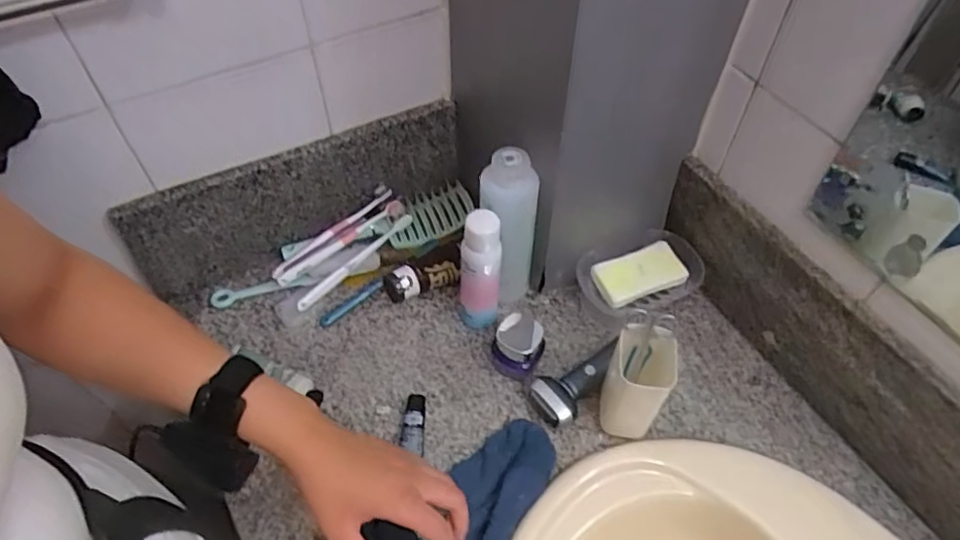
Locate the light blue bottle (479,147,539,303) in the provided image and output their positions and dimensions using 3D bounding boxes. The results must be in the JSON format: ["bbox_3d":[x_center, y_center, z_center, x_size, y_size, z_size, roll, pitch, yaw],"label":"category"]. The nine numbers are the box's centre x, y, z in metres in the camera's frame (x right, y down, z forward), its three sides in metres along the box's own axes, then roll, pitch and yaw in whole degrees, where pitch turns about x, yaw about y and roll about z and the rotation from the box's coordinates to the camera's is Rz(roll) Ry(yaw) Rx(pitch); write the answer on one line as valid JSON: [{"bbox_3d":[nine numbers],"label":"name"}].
[{"bbox_3d":[0.026,-0.041,0.692,0.054,0.212,0.054,-30,58,-22],"label":"light blue bottle"}]

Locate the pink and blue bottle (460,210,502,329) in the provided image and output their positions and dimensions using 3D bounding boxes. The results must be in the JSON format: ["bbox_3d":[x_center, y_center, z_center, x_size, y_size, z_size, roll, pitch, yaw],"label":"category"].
[{"bbox_3d":[-0.001,0.011,0.688,0.045,0.176,0.049,0,52,0],"label":"pink and blue bottle"}]

